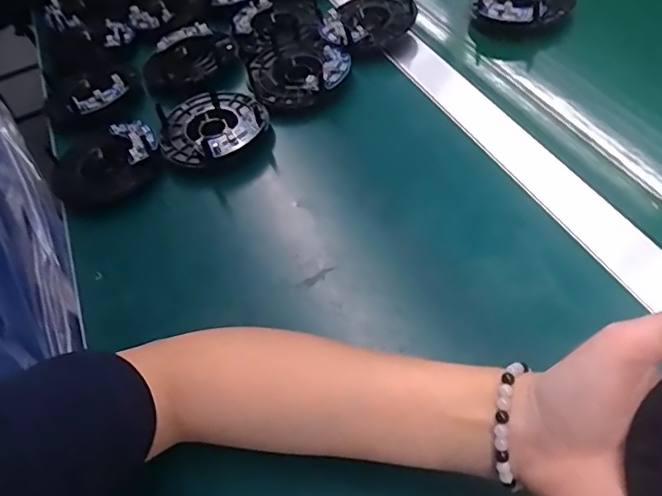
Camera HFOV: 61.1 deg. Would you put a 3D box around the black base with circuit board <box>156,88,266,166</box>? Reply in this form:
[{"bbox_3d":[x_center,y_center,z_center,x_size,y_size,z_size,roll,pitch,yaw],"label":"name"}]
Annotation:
[{"bbox_3d":[-0.111,-0.117,0.527,0.098,0.027,0.103,-2,53,2],"label":"black base with circuit board"}]

